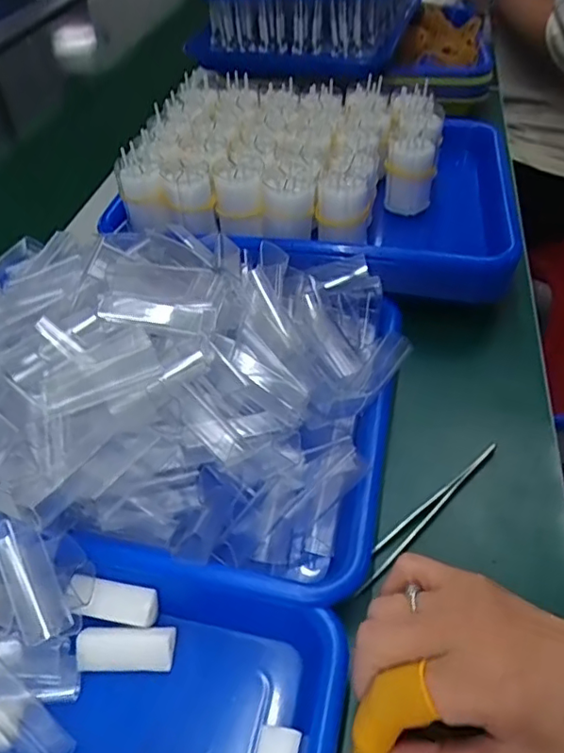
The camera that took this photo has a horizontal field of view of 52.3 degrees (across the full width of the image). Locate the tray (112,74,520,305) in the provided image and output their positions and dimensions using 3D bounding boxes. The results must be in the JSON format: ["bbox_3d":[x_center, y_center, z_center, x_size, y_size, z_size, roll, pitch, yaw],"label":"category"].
[{"bbox_3d":[0.039,-0.191,0.514,0.319,0.086,0.271,9,48,13],"label":"tray"}]

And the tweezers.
[{"bbox_3d":[0.085,0.077,0.336,0.128,0.008,0.011,-36,54,-27],"label":"tweezers"}]

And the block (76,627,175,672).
[{"bbox_3d":[-0.076,0.132,0.280,0.046,0.008,0.019,-1,46,4],"label":"block"}]

